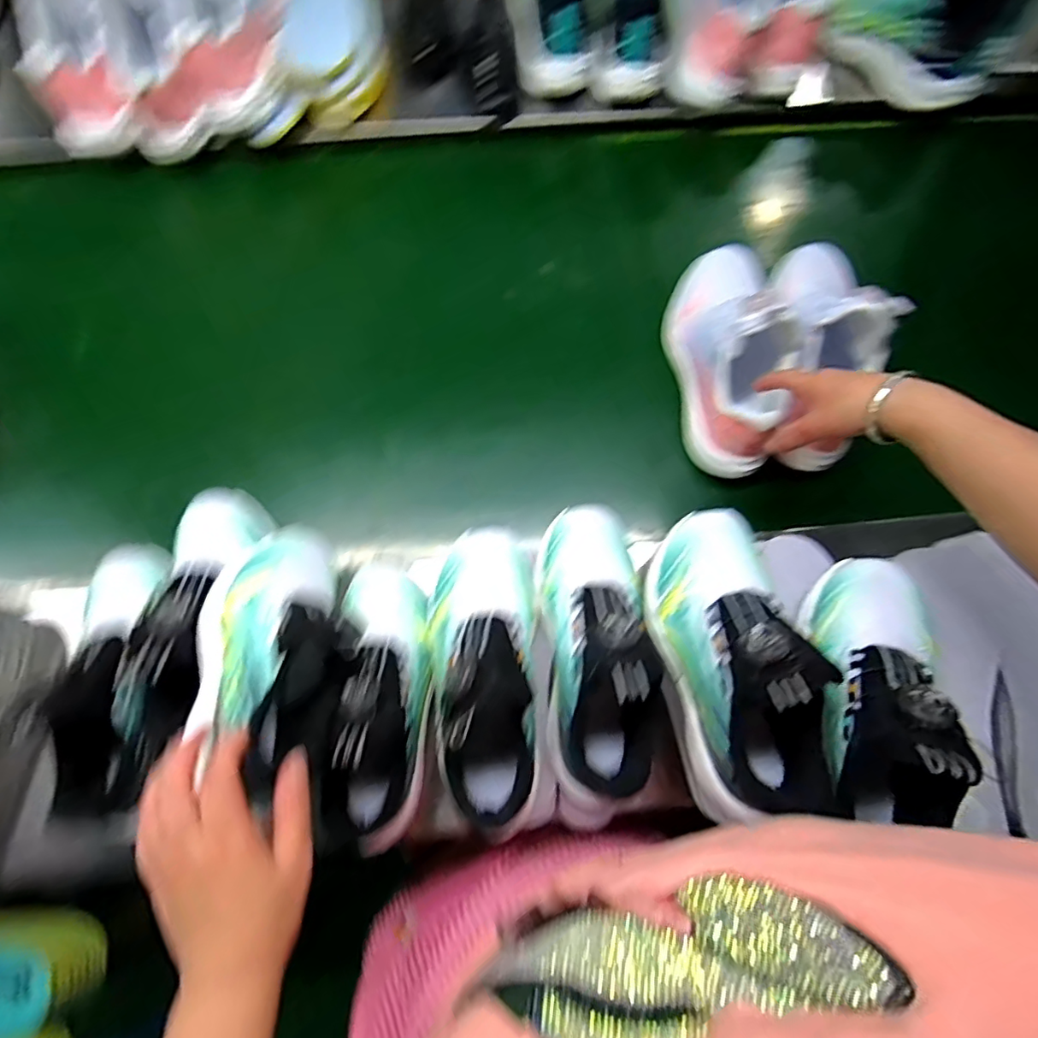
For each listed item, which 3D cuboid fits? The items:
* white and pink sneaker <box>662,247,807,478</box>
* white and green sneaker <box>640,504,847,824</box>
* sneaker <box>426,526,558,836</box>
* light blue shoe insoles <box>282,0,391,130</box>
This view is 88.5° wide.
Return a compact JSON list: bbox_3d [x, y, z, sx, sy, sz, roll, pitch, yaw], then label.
[{"bbox_3d":[0.222,-0.184,0.543,0.100,0.139,0.251,5,72,0],"label":"white and pink sneaker"},{"bbox_3d":[0.152,0.095,0.367,0.081,0.108,0.218,-5,75,-3],"label":"white and green sneaker"},{"bbox_3d":[-0.025,0.115,0.403,0.090,0.104,0.218,-7,75,-3],"label":"sneaker"},{"bbox_3d":[-0.215,-0.606,0.628,0.099,0.069,0.235,9,103,1],"label":"light blue shoe insoles"}]

